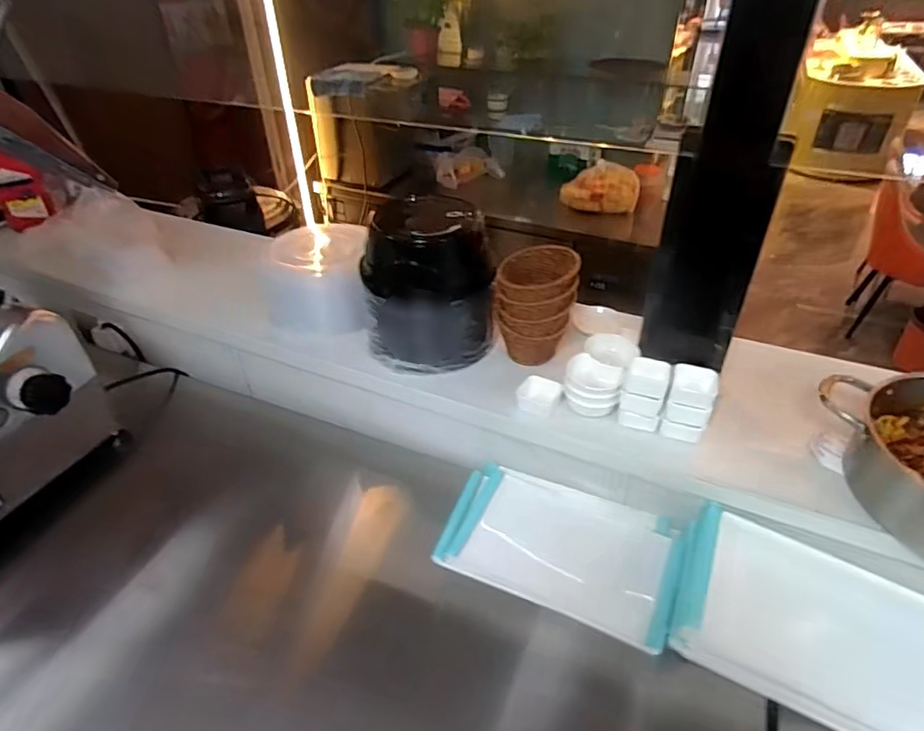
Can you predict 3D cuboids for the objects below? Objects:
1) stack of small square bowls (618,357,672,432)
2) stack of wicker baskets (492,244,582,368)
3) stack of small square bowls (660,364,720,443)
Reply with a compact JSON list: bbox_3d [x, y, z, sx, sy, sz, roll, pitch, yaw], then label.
[{"bbox_3d":[0.267,0.042,0.824,0.062,0.085,0.063,14,43,11],"label":"stack of small square bowls"},{"bbox_3d":[0.120,-0.103,0.936,0.127,0.170,0.135,8,43,5],"label":"stack of wicker baskets"},{"bbox_3d":[0.322,0.056,0.799,0.061,0.090,0.067,19,44,16],"label":"stack of small square bowls"}]

